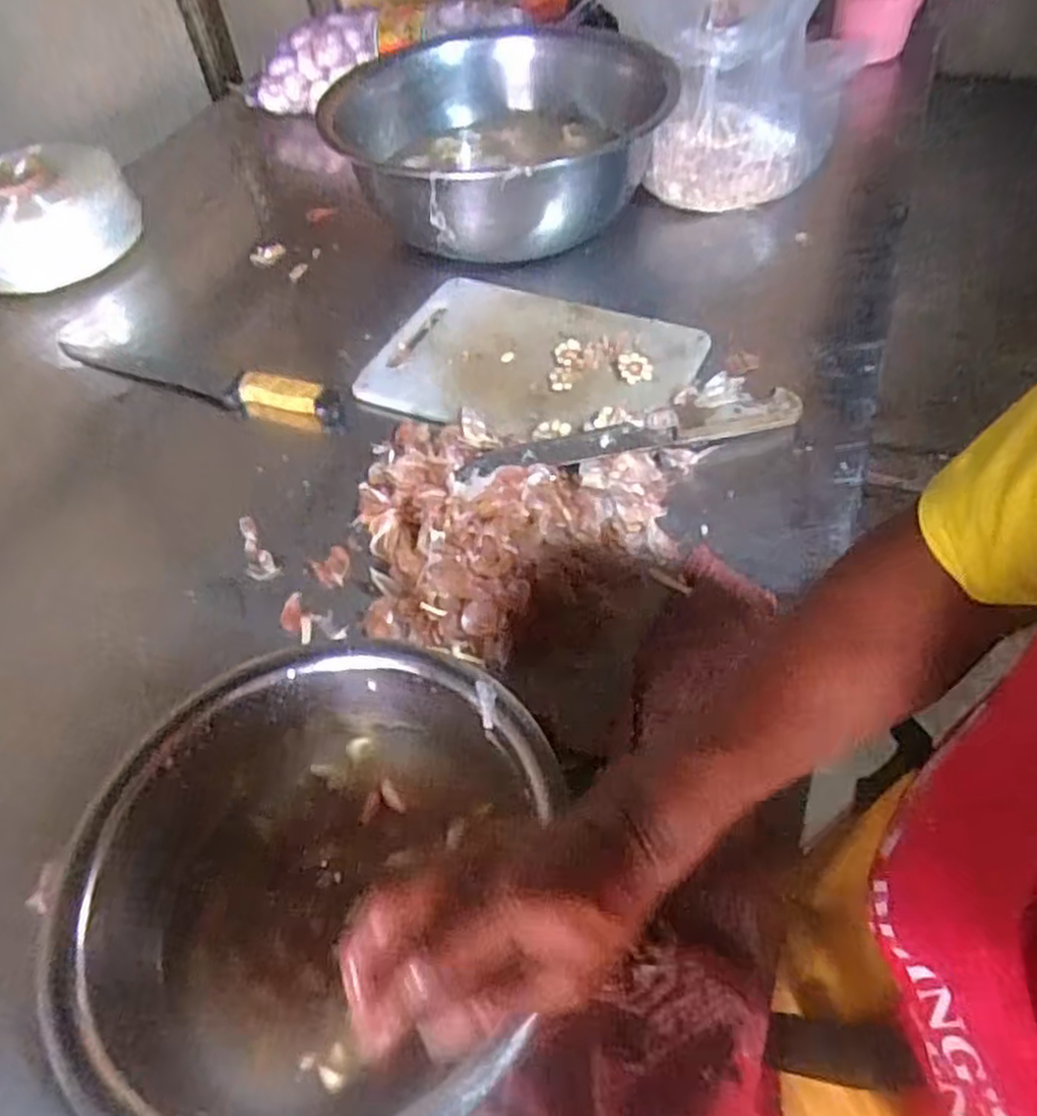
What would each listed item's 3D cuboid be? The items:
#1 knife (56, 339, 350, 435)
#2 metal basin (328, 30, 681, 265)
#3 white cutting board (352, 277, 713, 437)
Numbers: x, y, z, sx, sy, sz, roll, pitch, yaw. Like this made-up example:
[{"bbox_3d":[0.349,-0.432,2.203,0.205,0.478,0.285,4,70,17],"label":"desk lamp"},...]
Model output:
[{"bbox_3d":[-0.386,-0.208,0.887,0.395,0.040,0.046,12,53,15],"label":"knife"},{"bbox_3d":[-0.031,-0.543,1.023,0.414,0.151,0.455,-3,50,4],"label":"metal basin"},{"bbox_3d":[0.012,-0.225,0.850,0.348,0.011,0.225,15,53,18],"label":"white cutting board"}]

